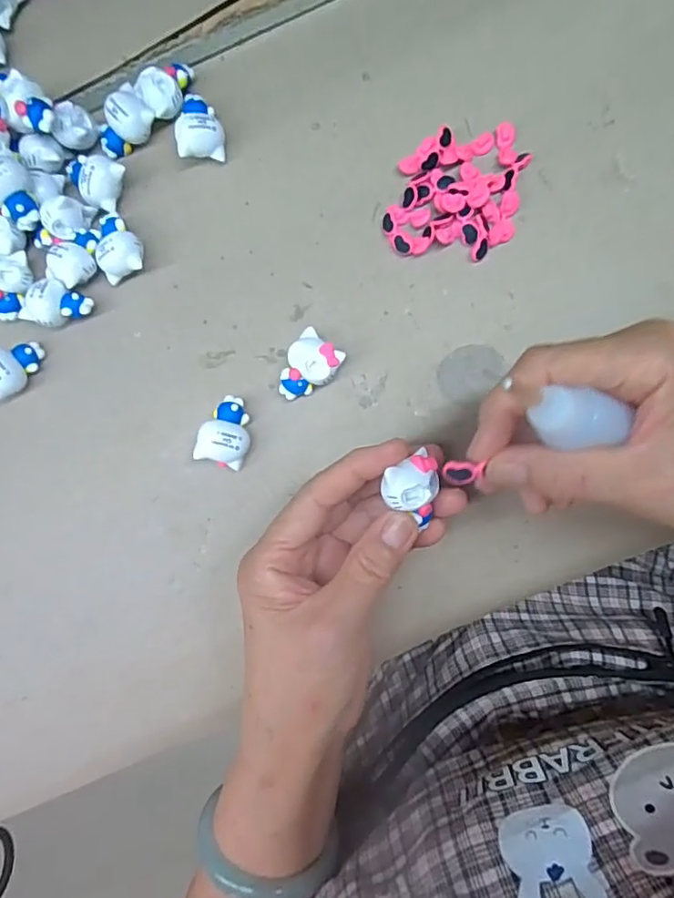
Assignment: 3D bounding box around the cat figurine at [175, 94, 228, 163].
[{"bbox_3d":[-0.073,-0.174,0.296,0.023,0.021,0.034,-6,86,4],"label":"cat figurine"}]

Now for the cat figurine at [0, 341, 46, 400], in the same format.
[{"bbox_3d":[-0.173,-0.043,0.293,0.031,0.024,0.022,-33,84,2],"label":"cat figurine"}]

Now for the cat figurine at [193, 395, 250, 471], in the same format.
[{"bbox_3d":[-0.055,-0.009,0.279,0.024,0.021,0.035,16,88,5],"label":"cat figurine"}]

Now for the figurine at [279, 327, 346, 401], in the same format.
[{"bbox_3d":[-0.015,-0.040,0.280,0.025,0.020,0.034,38,90,6],"label":"figurine"}]

